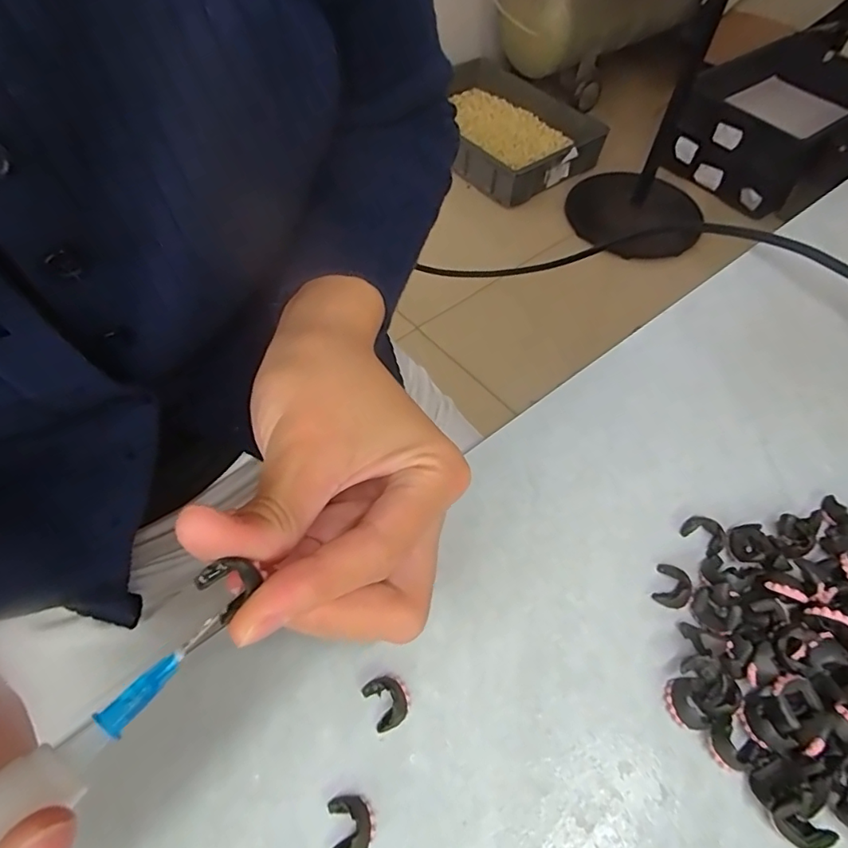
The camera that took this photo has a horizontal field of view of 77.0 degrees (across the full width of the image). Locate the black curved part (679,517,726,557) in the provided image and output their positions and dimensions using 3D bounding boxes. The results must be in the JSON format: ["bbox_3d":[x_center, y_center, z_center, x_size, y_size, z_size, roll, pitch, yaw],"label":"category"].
[{"bbox_3d":[0.113,0.044,0.215,0.011,0.007,0.016,-37,65,-23],"label":"black curved part"}]

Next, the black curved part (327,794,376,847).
[{"bbox_3d":[-0.022,0.123,0.162,0.014,0.008,0.016,-4,57,-4],"label":"black curved part"}]

